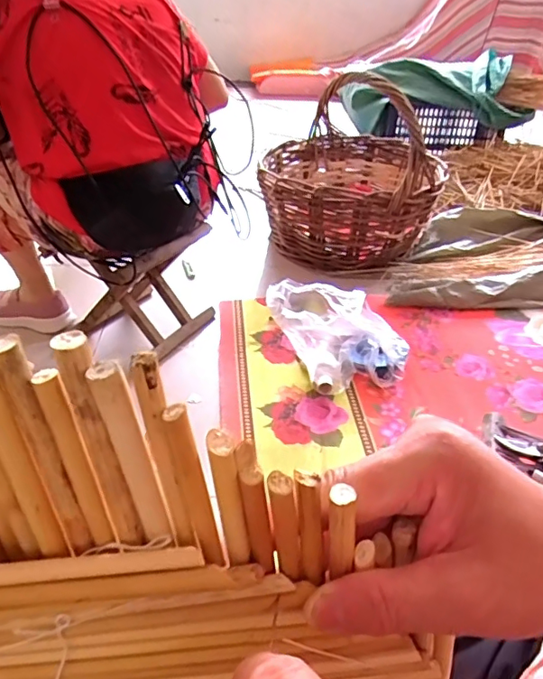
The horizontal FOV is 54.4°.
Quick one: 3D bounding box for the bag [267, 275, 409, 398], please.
[{"bbox_3d":[0.137,-0.013,1.100,0.288,0.179,0.195,16,41,17],"label":"bag"}]

